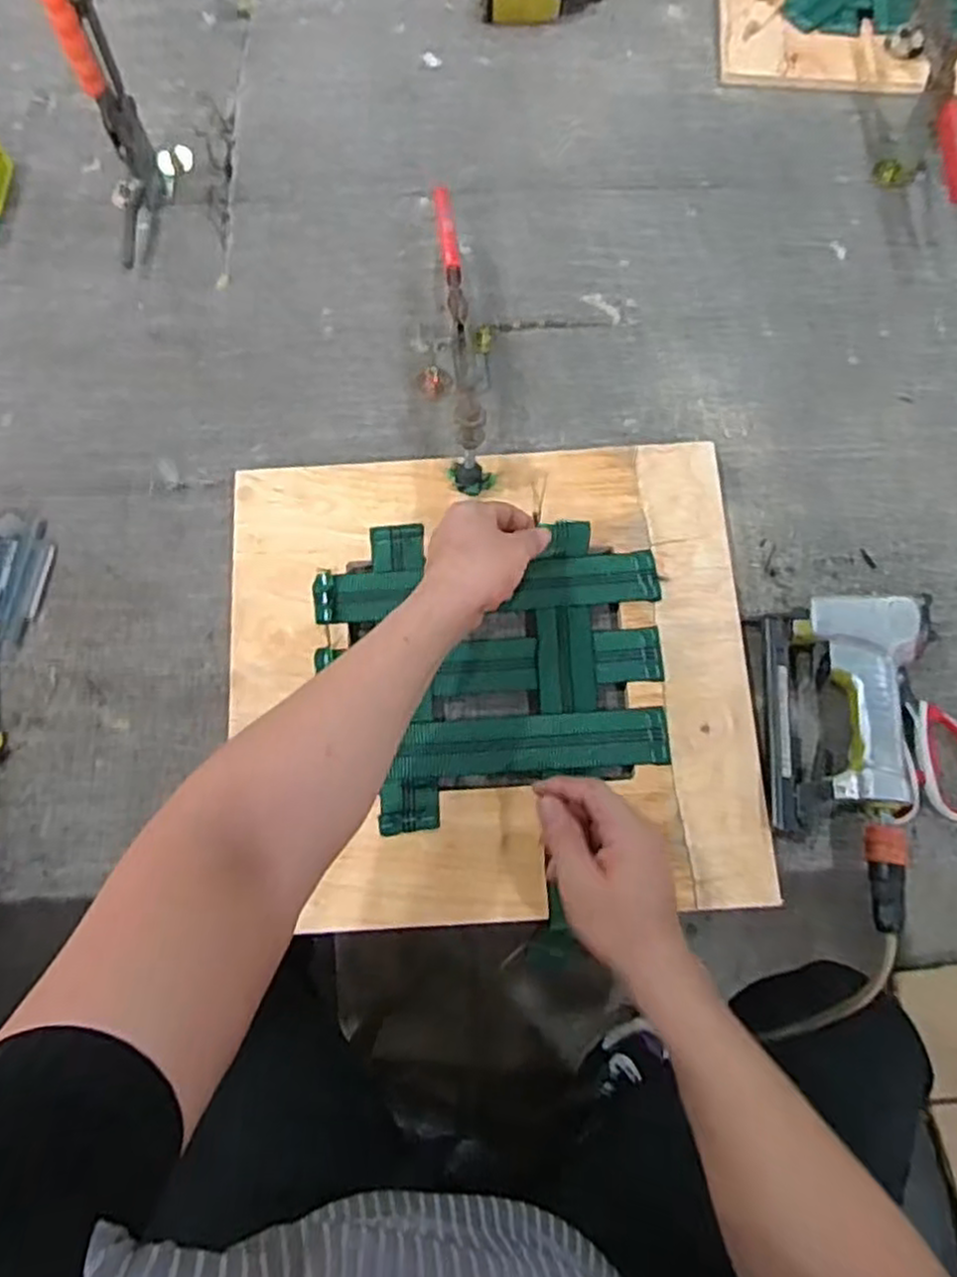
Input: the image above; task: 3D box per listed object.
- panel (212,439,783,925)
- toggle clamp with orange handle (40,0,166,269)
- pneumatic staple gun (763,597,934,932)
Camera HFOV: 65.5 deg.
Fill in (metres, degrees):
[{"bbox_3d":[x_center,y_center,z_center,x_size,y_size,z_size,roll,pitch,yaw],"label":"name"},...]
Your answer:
[{"bbox_3d":[0.007,0.023,0.623,0.426,0.017,0.397,-3,71,1],"label":"panel"},{"bbox_3d":[-0.368,-0.511,0.727,0.063,0.203,0.170,-11,71,-2],"label":"toggle clamp with orange handle"},{"bbox_3d":[0.287,0.086,0.578,0.114,0.046,0.244,6,71,4],"label":"pneumatic staple gun"}]

